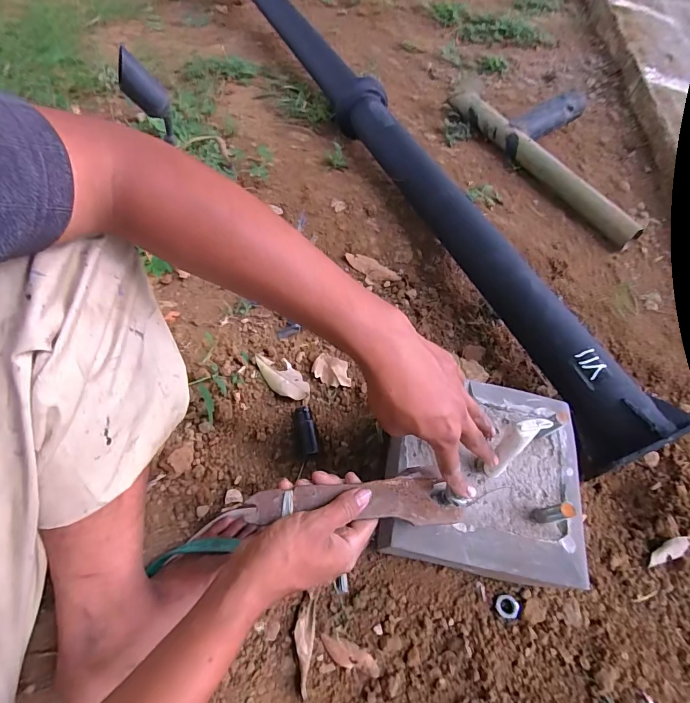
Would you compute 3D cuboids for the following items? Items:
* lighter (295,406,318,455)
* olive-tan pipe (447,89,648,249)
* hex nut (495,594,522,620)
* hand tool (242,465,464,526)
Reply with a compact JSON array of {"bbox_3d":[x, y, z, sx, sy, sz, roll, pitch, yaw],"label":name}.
[{"bbox_3d":[-0.058,0.115,0.593,0.026,0.026,0.074,-10,59,-10],"label":"lighter"},{"bbox_3d":[0.443,-0.447,0.951,0.057,0.067,0.572,-30,68,-19],"label":"olive-tan pipe"},{"bbox_3d":[0.195,0.305,0.481,0.029,0.009,0.024,15,59,5],"label":"hex nut"},{"bbox_3d":[0.011,0.144,0.387,0.203,0.008,0.052,0,58,-11],"label":"hand tool"}]

